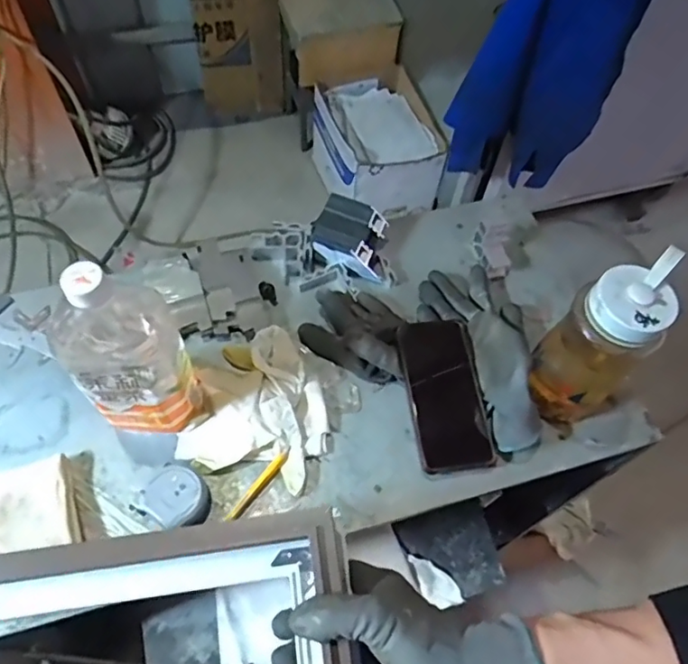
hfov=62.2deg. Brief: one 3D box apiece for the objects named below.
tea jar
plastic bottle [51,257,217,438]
[{"bbox_3d":[0.240,0.017,0.541,0.072,0.193,0.086,-35,68,-21],"label":"tea jar"},{"bbox_3d":[-0.185,0.025,0.500,0.095,0.228,0.074,-23,64,-16],"label":"plastic bottle"}]

